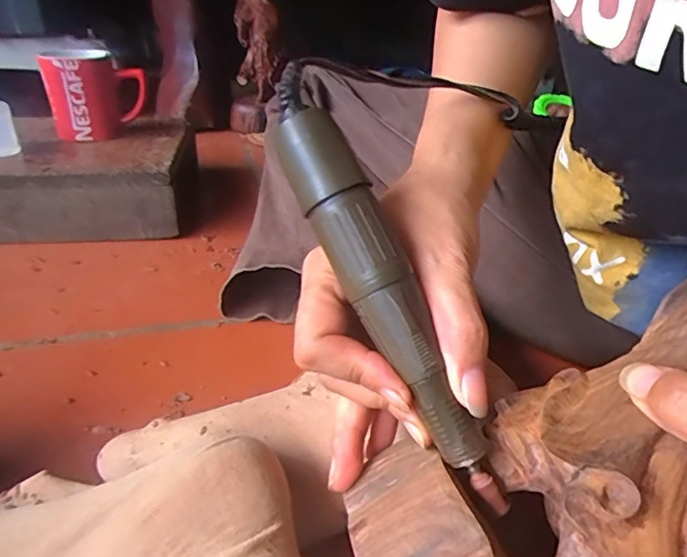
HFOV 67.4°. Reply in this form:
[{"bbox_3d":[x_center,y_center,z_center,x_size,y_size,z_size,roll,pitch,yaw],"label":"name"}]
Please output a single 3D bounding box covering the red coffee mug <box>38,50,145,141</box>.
[{"bbox_3d":[-0.293,-0.222,0.619,0.110,0.095,0.095,-12,33,-23],"label":"red coffee mug"}]

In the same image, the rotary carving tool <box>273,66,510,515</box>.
[{"bbox_3d":[0.014,0.002,0.193,0.022,0.175,0.021,-24,-3,-38],"label":"rotary carving tool"}]

